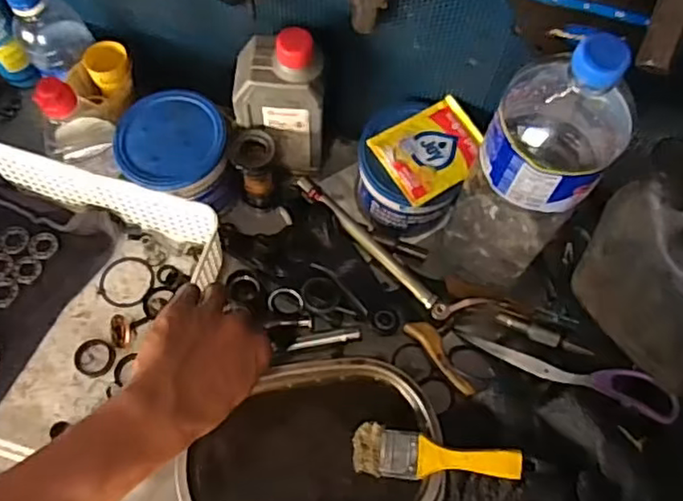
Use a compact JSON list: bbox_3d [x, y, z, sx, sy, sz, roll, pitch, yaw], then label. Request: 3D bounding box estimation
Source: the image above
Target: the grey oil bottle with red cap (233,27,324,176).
[{"bbox_3d":[-0.058,-0.134,0.590,0.082,0.168,0.061,4,67,0],"label":"grey oil bottle with red cap"}]

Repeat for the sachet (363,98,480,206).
[{"bbox_3d":[0.083,-0.093,0.580,0.094,0.009,0.080,-30,71,-13],"label":"sachet"}]

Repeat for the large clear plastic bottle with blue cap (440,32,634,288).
[{"bbox_3d":[0.151,-0.060,0.502,0.085,0.297,0.090,32,70,11],"label":"large clear plastic bottle with blue cap"}]

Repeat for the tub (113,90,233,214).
[{"bbox_3d":[-0.159,-0.092,0.608,0.102,0.075,0.104,-5,67,-4],"label":"tub"}]

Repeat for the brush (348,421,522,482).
[{"bbox_3d":[0.079,0.175,0.536,0.141,0.012,0.041,0,66,17],"label":"brush"}]

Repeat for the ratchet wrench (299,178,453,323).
[{"bbox_3d":[0.030,-0.004,0.617,0.193,0.023,0.015,42,72,15],"label":"ratchet wrench"}]

